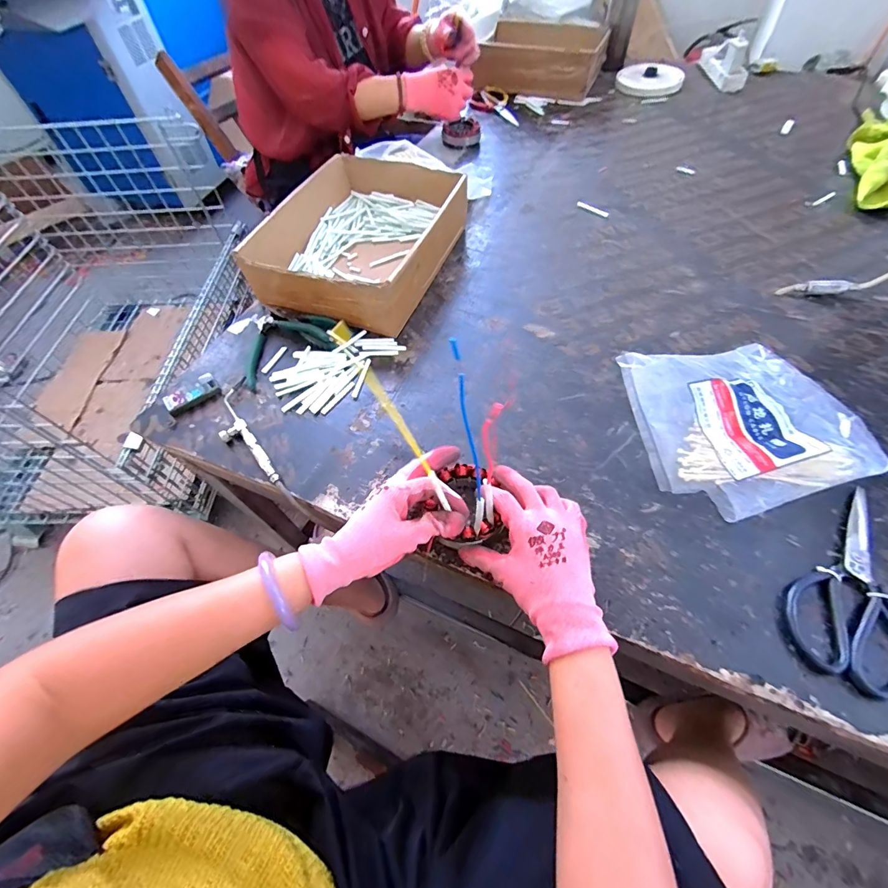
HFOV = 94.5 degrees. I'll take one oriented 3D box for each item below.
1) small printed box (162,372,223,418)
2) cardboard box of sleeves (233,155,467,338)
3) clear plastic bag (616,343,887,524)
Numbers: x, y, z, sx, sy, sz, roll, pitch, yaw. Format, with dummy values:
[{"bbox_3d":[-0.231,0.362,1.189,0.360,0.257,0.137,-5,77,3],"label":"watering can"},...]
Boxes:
[{"bbox_3d":[-0.331,-0.065,0.540,0.066,0.012,0.038,-35,63,-18],"label":"small printed box"},{"bbox_3d":[-0.122,-0.329,0.652,0.247,0.087,0.328,19,61,13],"label":"cardboard box of sleeves"},{"bbox_3d":[0.341,-0.035,0.459,0.258,0.056,0.201,-17,58,-7],"label":"clear plastic bag"}]

